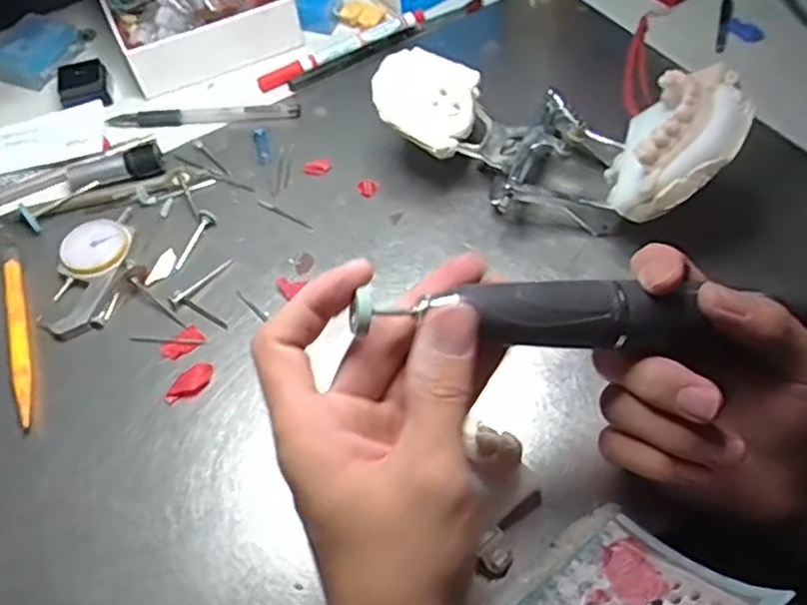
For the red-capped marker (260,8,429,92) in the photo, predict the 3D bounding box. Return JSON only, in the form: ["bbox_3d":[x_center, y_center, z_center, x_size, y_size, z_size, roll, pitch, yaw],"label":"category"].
[{"bbox_3d":[-0.043,-0.188,0.504,0.137,0.009,0.014,-29,60,-14],"label":"red-capped marker"}]

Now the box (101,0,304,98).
[{"bbox_3d":[-0.155,-0.224,0.511,0.123,0.032,0.136,-24,59,-11],"label":"box"}]

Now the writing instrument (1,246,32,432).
[{"bbox_3d":[-0.210,0.013,0.370,0.011,0.007,0.129,-22,58,-10],"label":"writing instrument"}]

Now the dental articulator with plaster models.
[{"bbox_3d":[0.077,-0.092,0.379,0.188,0.081,0.079,24,62,18],"label":"dental articulator with plaster models"}]

